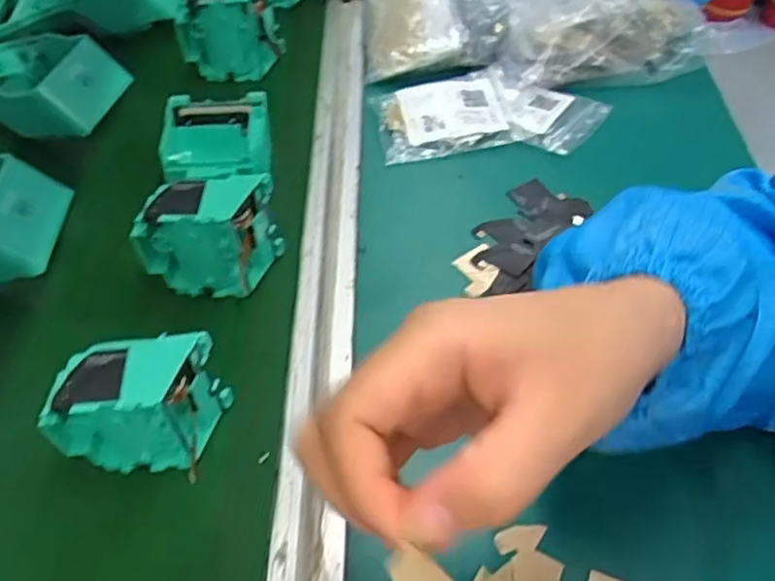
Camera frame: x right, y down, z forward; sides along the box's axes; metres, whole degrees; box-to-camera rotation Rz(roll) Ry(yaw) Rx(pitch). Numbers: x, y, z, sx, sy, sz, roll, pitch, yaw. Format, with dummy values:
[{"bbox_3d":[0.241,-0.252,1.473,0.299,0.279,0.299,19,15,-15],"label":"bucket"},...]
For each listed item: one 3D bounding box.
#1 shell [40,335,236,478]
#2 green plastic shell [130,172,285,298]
[{"bbox_3d":[-0.129,0.064,0.341,0.081,0.079,0.048,-4,52,-3],"label":"shell"},{"bbox_3d":[-0.112,-0.034,0.412,0.077,0.076,0.039,2,52,2],"label":"green plastic shell"}]

